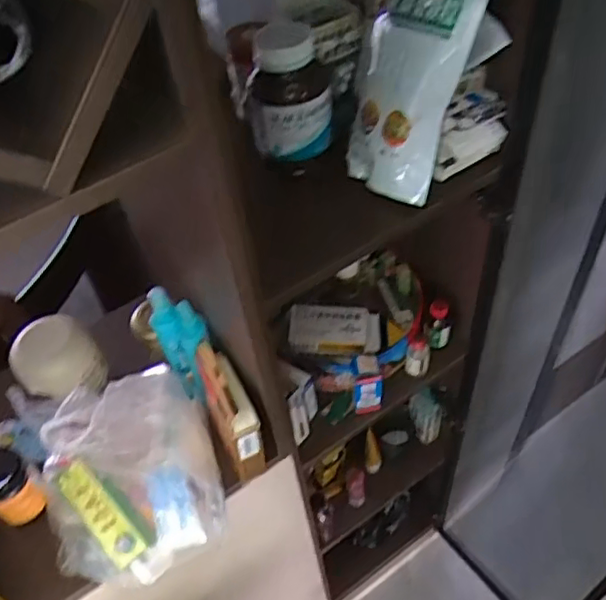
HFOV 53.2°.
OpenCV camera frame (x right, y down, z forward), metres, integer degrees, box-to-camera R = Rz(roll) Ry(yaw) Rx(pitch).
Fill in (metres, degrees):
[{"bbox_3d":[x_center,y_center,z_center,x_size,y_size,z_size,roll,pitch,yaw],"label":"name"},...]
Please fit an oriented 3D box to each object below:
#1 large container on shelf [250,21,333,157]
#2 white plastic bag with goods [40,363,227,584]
[{"bbox_3d":[-0.012,-0.249,0.703,0.096,0.129,0.100,-6,49,1],"label":"large container on shelf"},{"bbox_3d":[-0.216,0.208,0.741,0.210,0.147,0.201,-22,51,-12],"label":"white plastic bag with goods"}]

